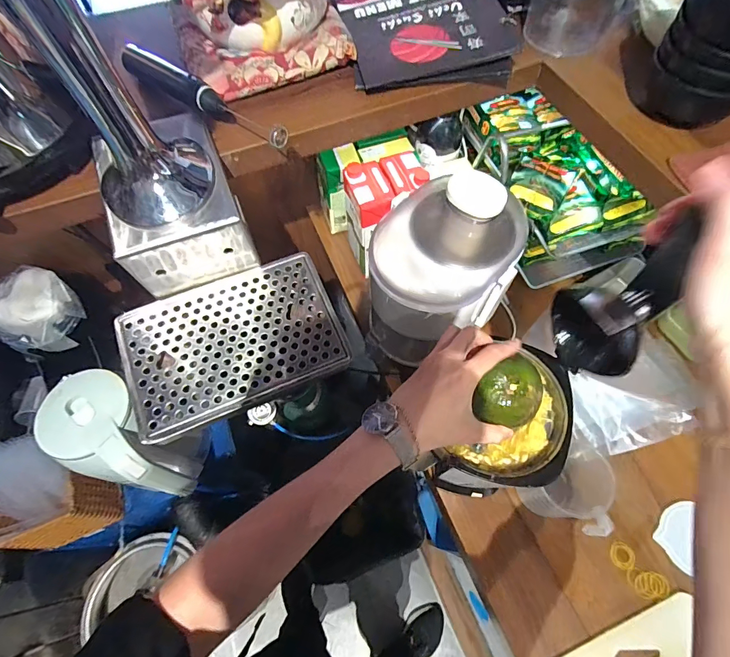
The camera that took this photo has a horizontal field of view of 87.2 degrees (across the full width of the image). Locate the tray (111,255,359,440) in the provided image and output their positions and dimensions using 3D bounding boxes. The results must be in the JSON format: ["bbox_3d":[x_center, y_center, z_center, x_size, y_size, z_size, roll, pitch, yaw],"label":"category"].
[{"bbox_3d":[-0.149,0.012,0.440,0.233,0.028,0.154,-21,65,-9],"label":"tray"}]

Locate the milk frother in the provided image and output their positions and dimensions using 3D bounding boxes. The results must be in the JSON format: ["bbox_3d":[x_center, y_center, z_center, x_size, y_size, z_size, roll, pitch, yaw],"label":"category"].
[{"bbox_3d":[-0.177,-0.261,0.444,0.245,0.043,0.046,32,69,16],"label":"milk frother"}]

